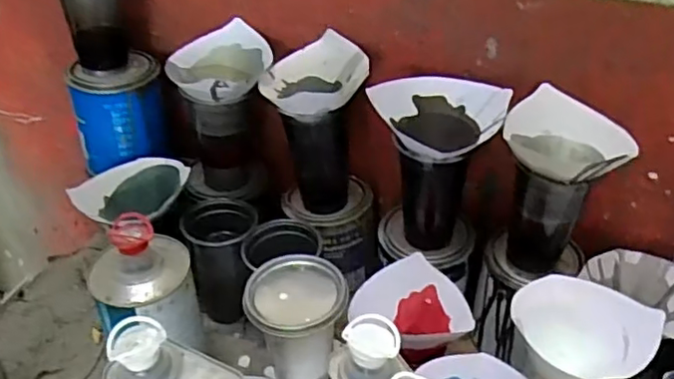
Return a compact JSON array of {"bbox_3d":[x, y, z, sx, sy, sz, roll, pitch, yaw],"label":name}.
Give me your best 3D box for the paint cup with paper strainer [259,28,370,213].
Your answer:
[{"bbox_3d":[-0.024,-0.067,0.712,0.110,0.176,0.100,2,38,1],"label":"paint cup with paper strainer"}]

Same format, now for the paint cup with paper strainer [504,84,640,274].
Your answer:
[{"bbox_3d":[0.214,0.001,0.632,0.121,0.160,0.101,31,47,33],"label":"paint cup with paper strainer"}]

